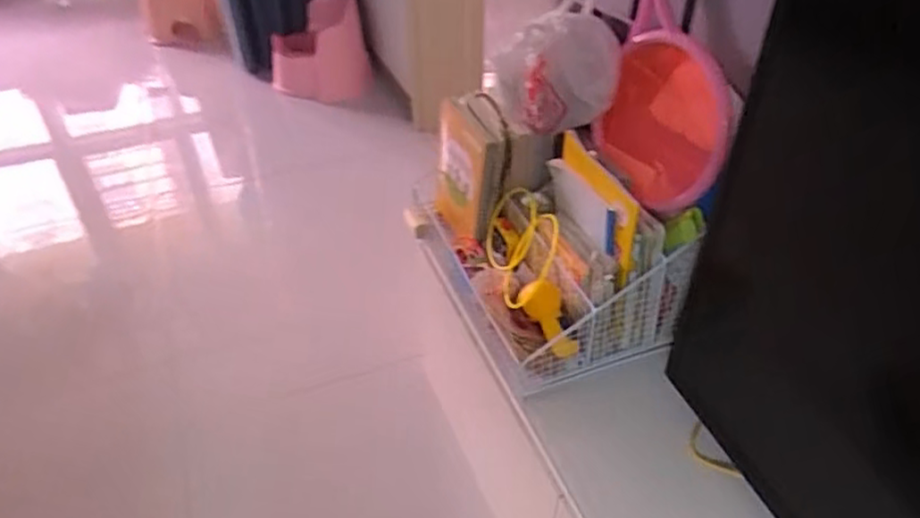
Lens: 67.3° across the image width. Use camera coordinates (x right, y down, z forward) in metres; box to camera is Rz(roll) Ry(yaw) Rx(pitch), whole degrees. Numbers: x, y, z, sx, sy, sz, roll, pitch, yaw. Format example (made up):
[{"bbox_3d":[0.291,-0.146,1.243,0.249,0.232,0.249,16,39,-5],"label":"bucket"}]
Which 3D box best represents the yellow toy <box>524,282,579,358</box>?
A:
[{"bbox_3d":[0.117,0.079,0.891,0.044,0.032,0.102,-15,65,-16],"label":"yellow toy"}]

